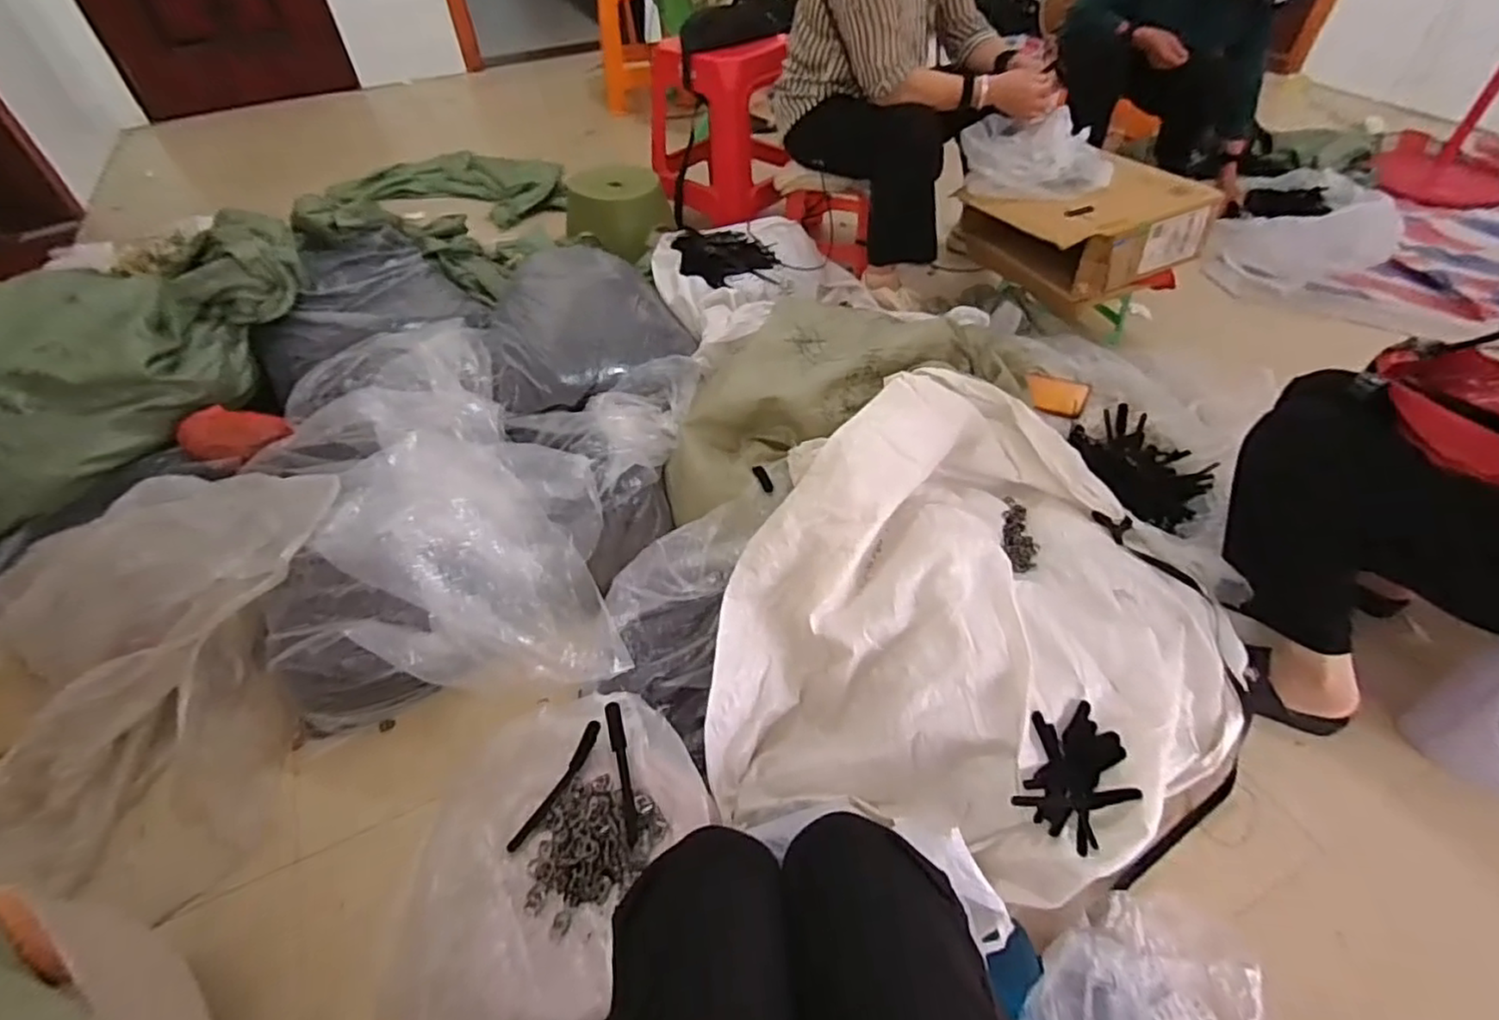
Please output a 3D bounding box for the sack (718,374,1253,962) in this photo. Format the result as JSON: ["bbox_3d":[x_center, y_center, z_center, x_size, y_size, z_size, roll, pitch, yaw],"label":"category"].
[{"bbox_3d":[0.285,0.155,0.893,0.715,0.253,0.620,-32,55,-24],"label":"sack"}]

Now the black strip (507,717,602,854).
[{"bbox_3d":[-0.209,0.300,0.733,0.019,0.014,0.150,20,51,18],"label":"black strip"}]

